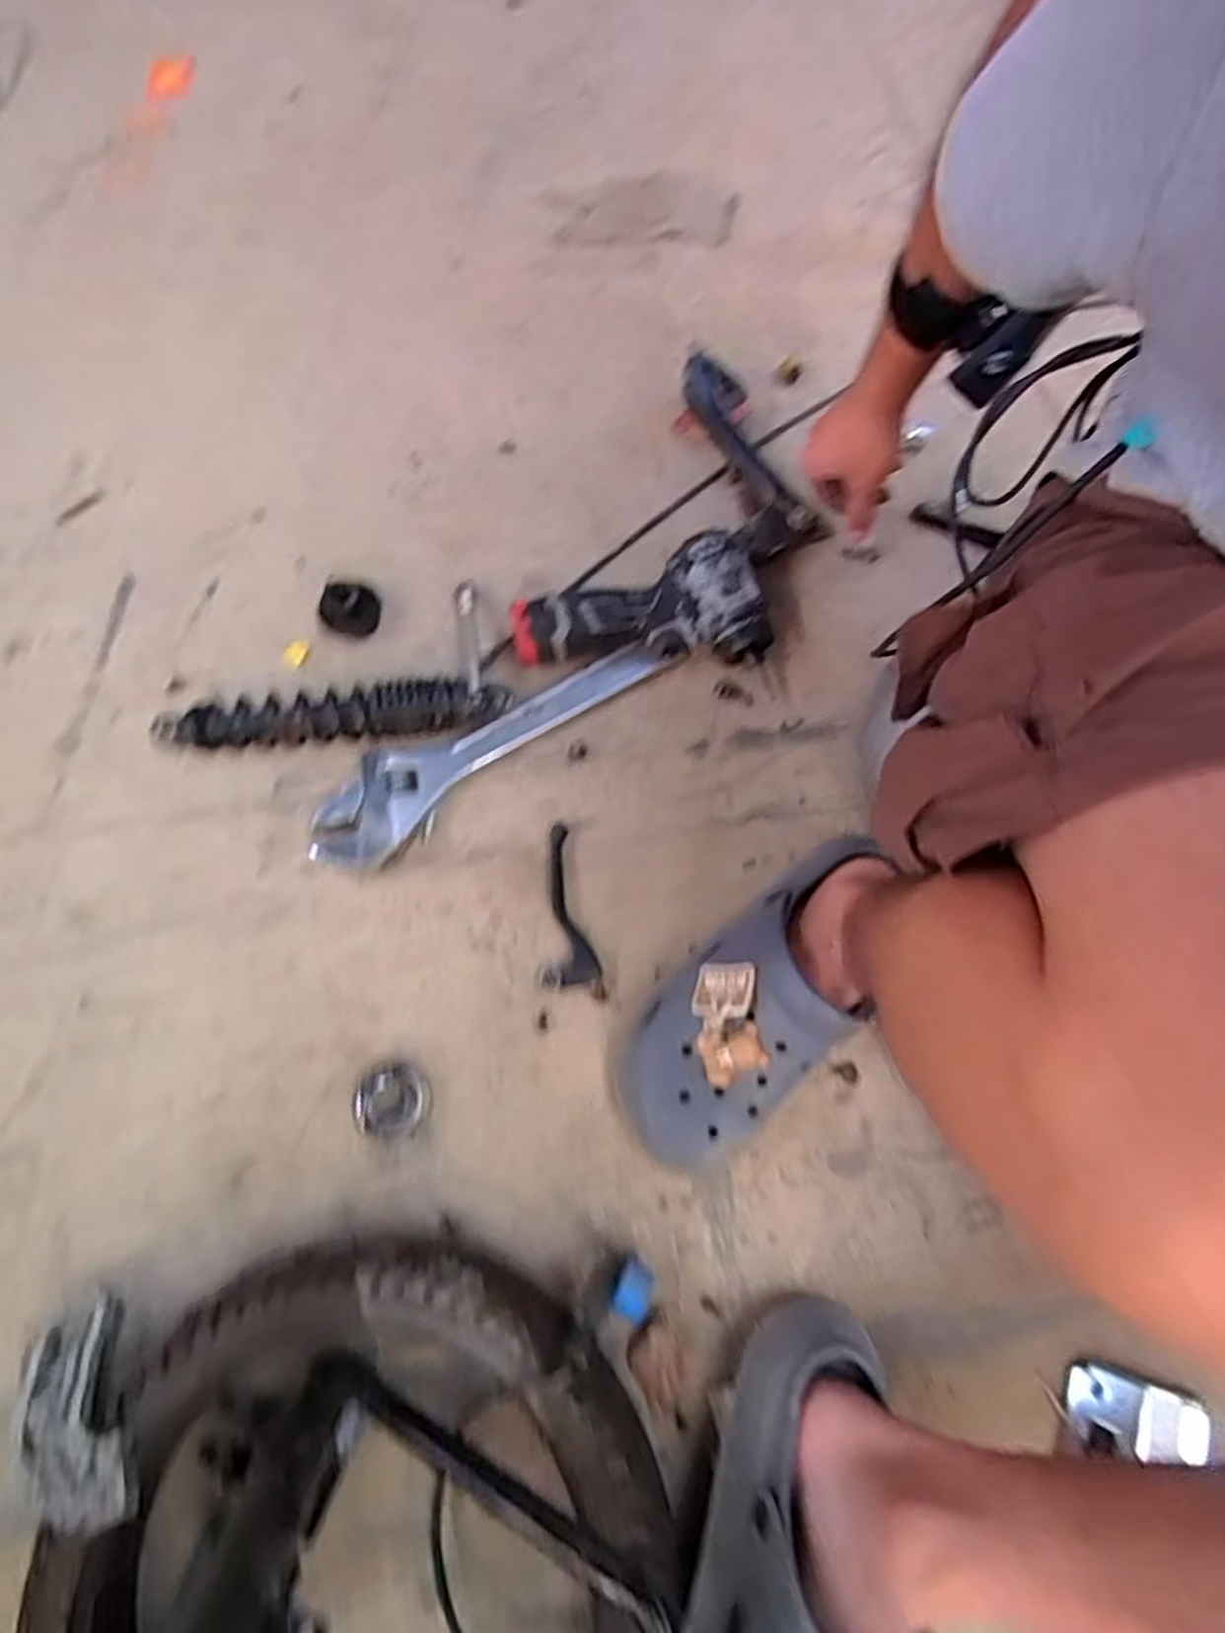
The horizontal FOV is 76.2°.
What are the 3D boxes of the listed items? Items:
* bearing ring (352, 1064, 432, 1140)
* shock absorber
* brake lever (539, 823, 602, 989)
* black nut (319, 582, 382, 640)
[{"bbox_3d":[-0.158,0.202,0.558,0.052,0.020,0.049,0,72,1],"label":"bearing ring"},{"bbox_3d":[-0.226,-0.083,0.634,0.287,0.054,0.044,-3,72,0],"label":"shock absorber"},{"bbox_3d":[-0.039,0.068,0.599,0.043,0.015,0.123,-8,72,-1],"label":"brake lever"},{"bbox_3d":[-0.222,-0.177,0.662,0.047,0.025,0.045,0,72,1],"label":"black nut"}]

